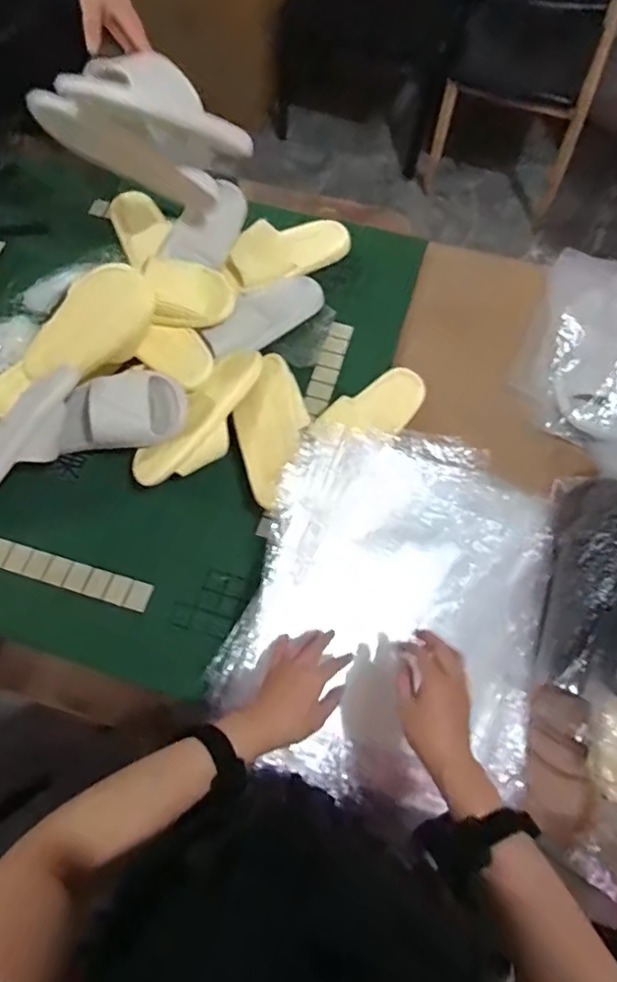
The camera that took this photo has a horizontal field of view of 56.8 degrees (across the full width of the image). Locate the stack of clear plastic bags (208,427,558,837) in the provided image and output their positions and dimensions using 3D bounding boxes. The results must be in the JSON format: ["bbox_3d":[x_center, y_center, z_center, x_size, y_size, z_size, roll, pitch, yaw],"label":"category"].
[{"bbox_3d":[0.108,0.133,0.704,0.352,0.062,0.436,20,71,2],"label":"stack of clear plastic bags"}]

